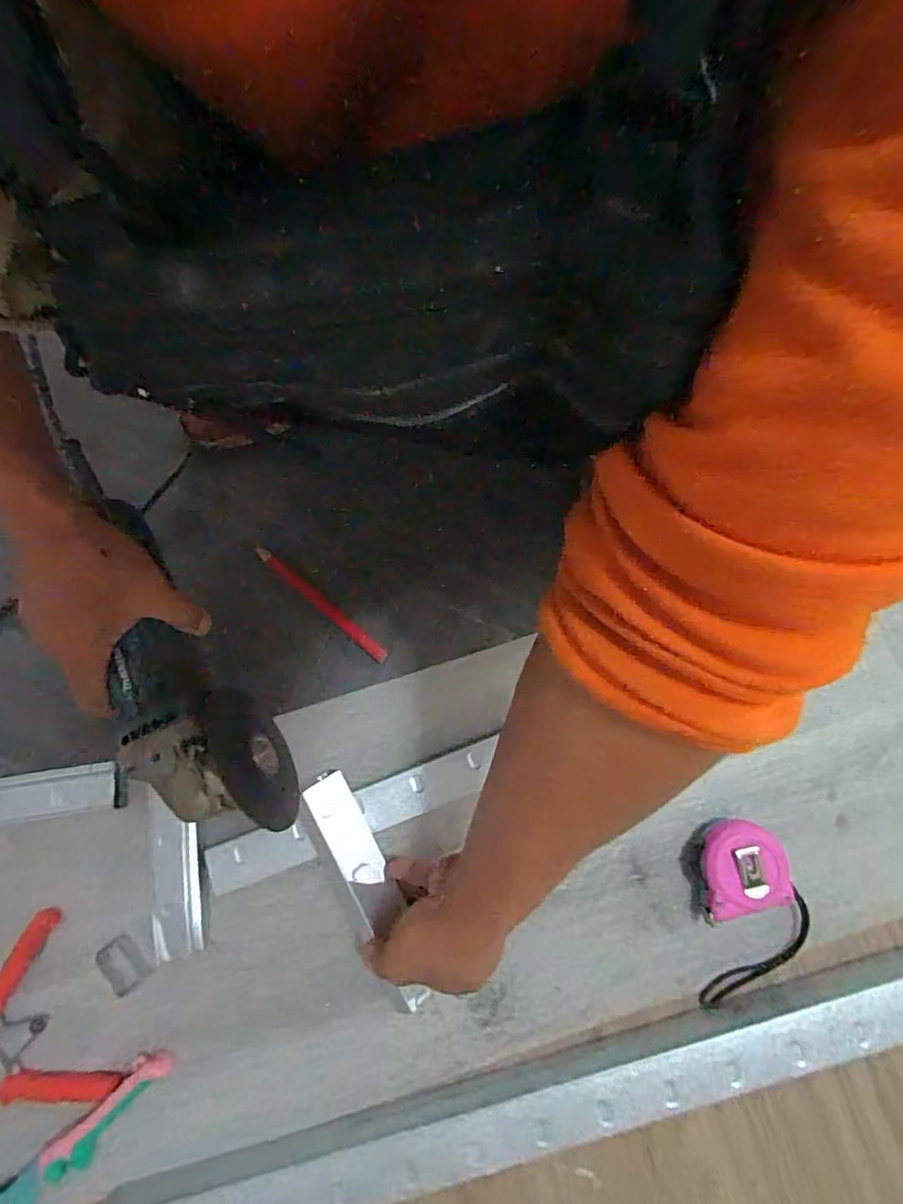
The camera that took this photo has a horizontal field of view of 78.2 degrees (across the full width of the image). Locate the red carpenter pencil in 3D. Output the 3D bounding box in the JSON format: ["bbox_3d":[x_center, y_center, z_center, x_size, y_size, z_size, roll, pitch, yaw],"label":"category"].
[{"bbox_3d":[-0.120,0.001,0.515,0.160,0.012,0.013,40,79,10],"label":"red carpenter pencil"}]

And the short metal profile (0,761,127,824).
[{"bbox_3d":[-0.367,0.165,0.468,0.176,0.017,0.038,-8,75,-1],"label":"short metal profile"}]

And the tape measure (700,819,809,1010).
[{"bbox_3d":[0.239,0.243,0.431,0.085,0.040,0.138,1,75,1],"label":"tape measure"}]

